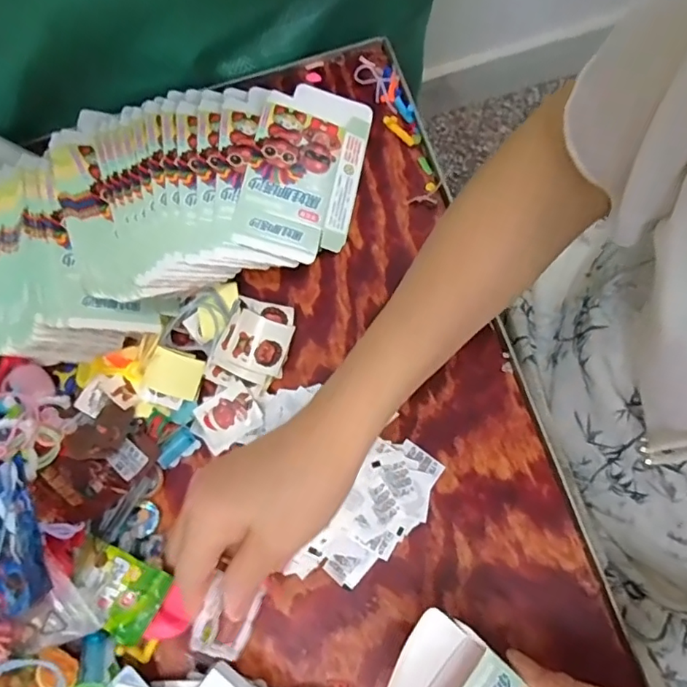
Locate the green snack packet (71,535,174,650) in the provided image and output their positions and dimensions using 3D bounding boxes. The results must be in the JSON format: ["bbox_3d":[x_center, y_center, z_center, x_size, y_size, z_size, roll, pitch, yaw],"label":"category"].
[{"bbox_3d":[-0.145,0.155,0.346,0.059,0.019,0.045,28,78,10],"label":"green snack packet"}]

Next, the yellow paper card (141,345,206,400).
[{"bbox_3d":[-0.117,0.020,0.380,0.036,0.006,0.030,19,96,-10],"label":"yellow paper card"}]

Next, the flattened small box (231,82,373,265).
[{"bbox_3d":[-0.029,-0.132,0.417,0.083,0.008,0.146,15,74,-13],"label":"flattened small box"}]

